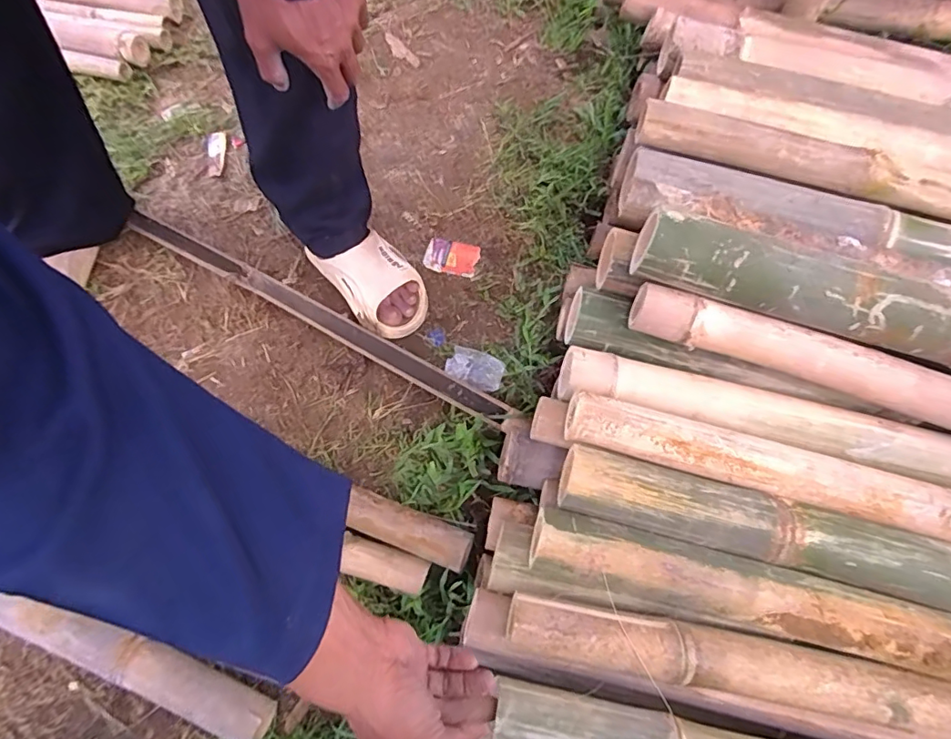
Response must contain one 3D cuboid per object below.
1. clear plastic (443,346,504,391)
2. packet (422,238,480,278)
[{"bbox_3d":[-0.001,-0.002,0.796,0.088,0.011,0.052,21,73,7],"label":"clear plastic"},{"bbox_3d":[-0.041,-0.188,0.879,0.089,0.007,0.061,14,73,5],"label":"packet"}]

